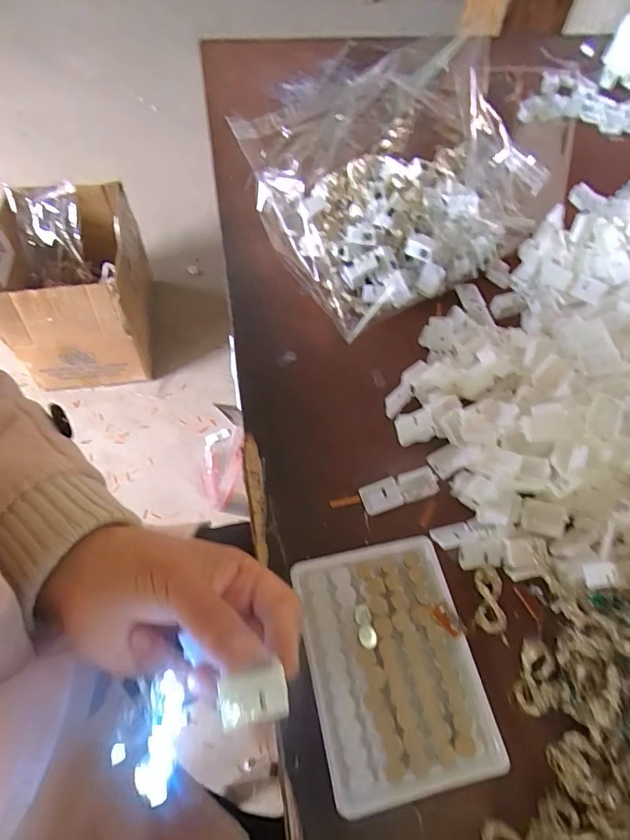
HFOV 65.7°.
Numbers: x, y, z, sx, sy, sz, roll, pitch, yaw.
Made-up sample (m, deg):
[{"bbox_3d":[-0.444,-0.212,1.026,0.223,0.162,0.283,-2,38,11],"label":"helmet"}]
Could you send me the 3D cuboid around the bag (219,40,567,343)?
[{"bbox_3d":[0.059,-0.200,0.441,0.227,0.114,0.179,-28,65,-18],"label":"bag"}]

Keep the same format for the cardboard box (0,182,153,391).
[{"bbox_3d":[-0.573,-0.322,1.175,0.290,0.281,0.380,-8,60,-8],"label":"cardboard box"}]

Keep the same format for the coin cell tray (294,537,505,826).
[{"bbox_3d":[0.045,0.143,0.290,0.093,0.015,0.131,-9,60,-9],"label":"coin cell tray"}]

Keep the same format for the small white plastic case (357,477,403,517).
[{"bbox_3d":[0.047,0.055,0.353,0.027,0.009,0.021,-13,61,-11],"label":"small white plastic case"}]

